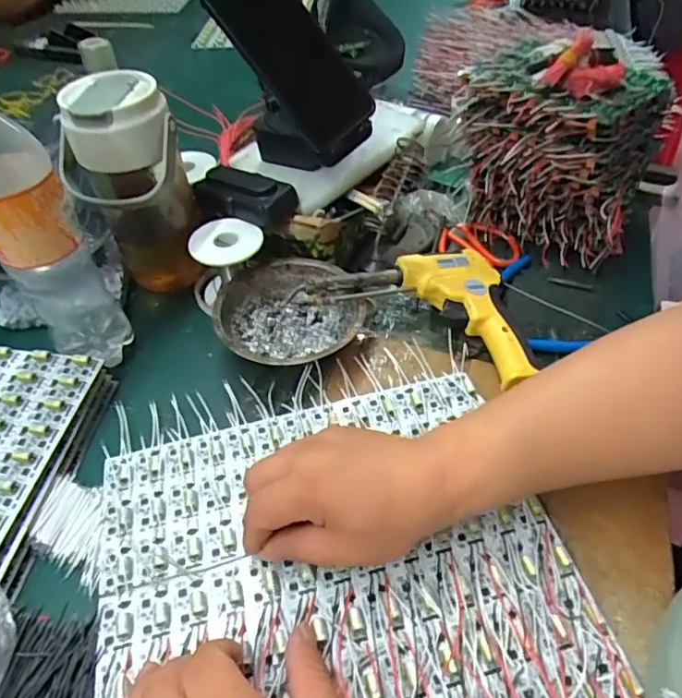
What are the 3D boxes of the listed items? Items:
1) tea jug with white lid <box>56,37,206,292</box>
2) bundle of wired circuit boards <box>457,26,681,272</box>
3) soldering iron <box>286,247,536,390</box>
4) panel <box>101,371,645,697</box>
[{"bbox_3d":[-0.181,-0.139,0.462,0.091,0.197,0.078,-16,50,-12],"label":"tea jug with white lid"},{"bbox_3d":[0.200,-0.194,0.504,0.176,0.175,0.115,26,54,23],"label":"bundle of wired circuit boards"},{"bbox_3d":[0.083,-0.043,0.463,0.197,0.046,0.131,20,52,18],"label":"soldering iron"},{"bbox_3d":[-0.006,0.134,0.336,0.284,0.012,0.244,-13,49,-10],"label":"panel"}]

